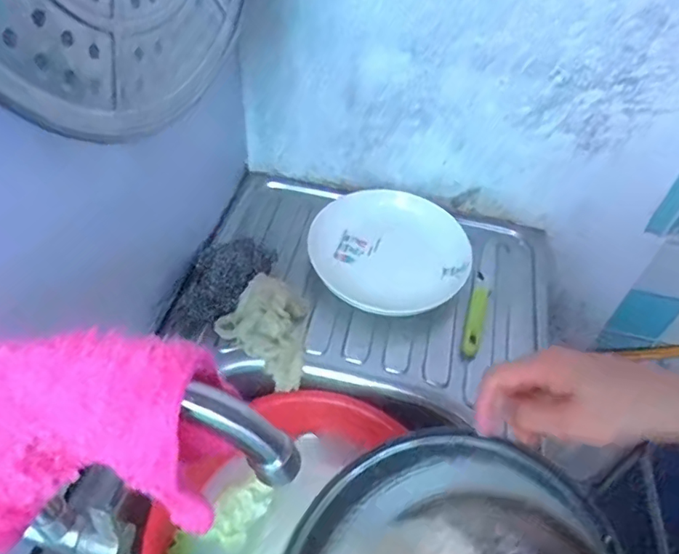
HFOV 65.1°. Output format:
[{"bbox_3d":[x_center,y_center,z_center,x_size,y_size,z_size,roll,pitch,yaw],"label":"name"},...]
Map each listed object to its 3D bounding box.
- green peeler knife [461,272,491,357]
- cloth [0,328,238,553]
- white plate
[{"bbox_3d":[0.164,0.043,0.633,0.020,0.013,0.119,16,48,9],"label":"green peeler knife"},{"bbox_3d":[-0.113,0.075,0.230,0.129,0.110,0.052,1,48,-5],"label":"cloth"},{"bbox_3d":[0.062,-0.032,0.663,0.195,0.044,0.173,7,48,1],"label":"white plate"}]

